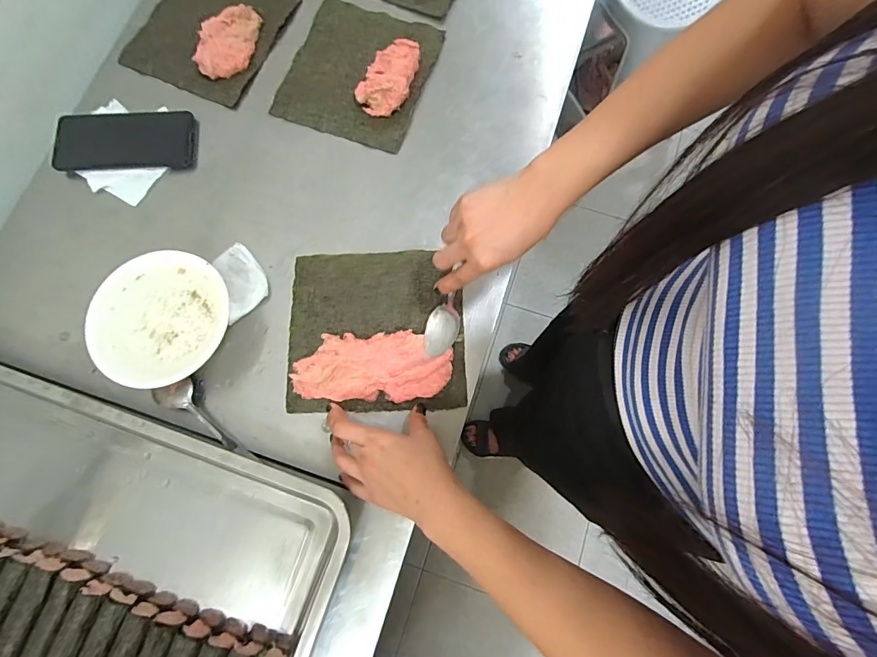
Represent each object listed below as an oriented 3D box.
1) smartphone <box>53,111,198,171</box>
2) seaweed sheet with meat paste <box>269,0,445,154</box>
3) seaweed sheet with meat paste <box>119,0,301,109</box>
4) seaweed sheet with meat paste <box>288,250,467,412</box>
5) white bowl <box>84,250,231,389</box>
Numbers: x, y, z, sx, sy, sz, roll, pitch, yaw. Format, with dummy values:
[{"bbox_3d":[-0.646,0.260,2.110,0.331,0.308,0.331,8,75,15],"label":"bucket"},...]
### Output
[{"bbox_3d":[-0.397,-0.242,0.540,0.165,0.015,0.077,-4,78,-1],"label":"smartphone"},{"bbox_3d":[-0.104,-0.346,0.554,0.176,0.029,0.199,19,78,4],"label":"seaweed sheet with meat paste"},{"bbox_3d":[-0.307,-0.412,0.568,0.170,0.029,0.196,21,78,5],"label":"seaweed sheet with meat paste"},{"bbox_3d":[-0.069,-0.002,0.474,0.192,0.019,0.180,-2,78,-1],"label":"seaweed sheet with meat paste"},{"bbox_3d":[-0.298,-0.010,0.464,0.131,0.050,0.142,0,78,0],"label":"white bowl"}]

